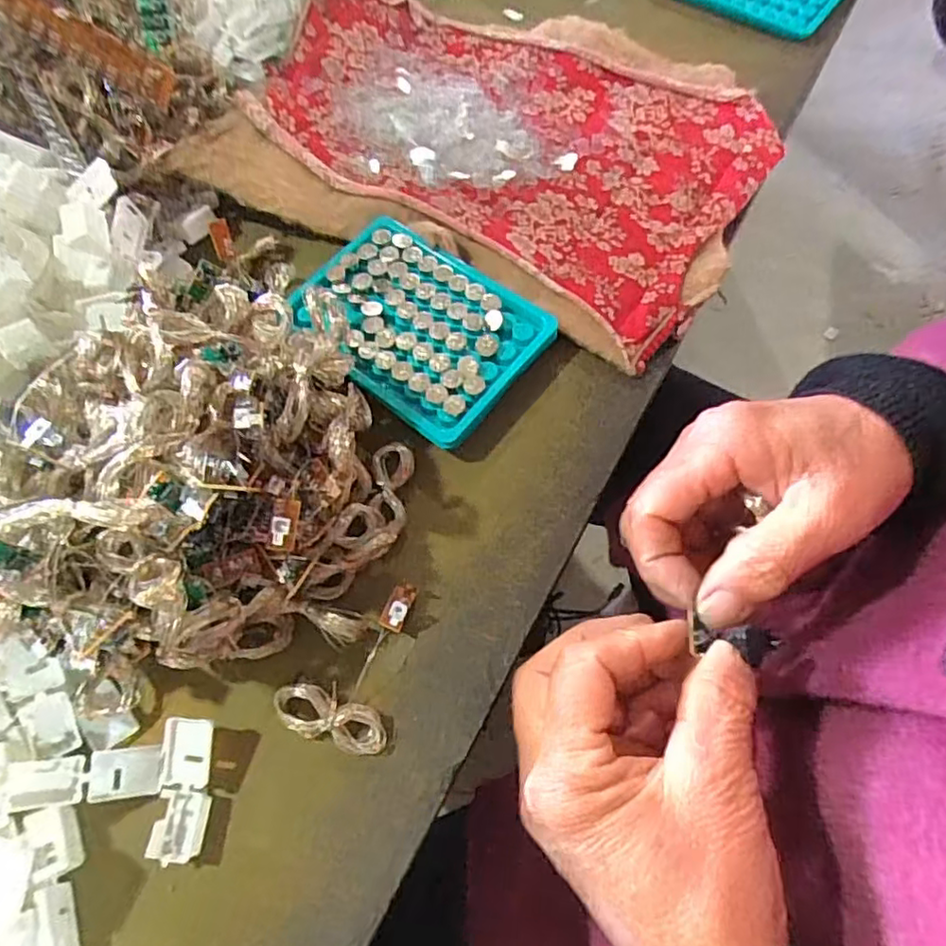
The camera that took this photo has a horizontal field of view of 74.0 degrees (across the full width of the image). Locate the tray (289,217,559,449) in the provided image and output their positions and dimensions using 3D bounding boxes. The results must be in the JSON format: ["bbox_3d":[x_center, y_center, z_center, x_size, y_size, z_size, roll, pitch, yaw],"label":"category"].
[{"bbox_3d":[-0.032,-0.084,0.339,0.129,0.022,0.097,35,72,16],"label":"tray"}]

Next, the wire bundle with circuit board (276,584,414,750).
[{"bbox_3d":[-0.057,0.082,0.280,0.049,0.014,0.073,8,66,6],"label":"wire bundle with circuit board"}]

